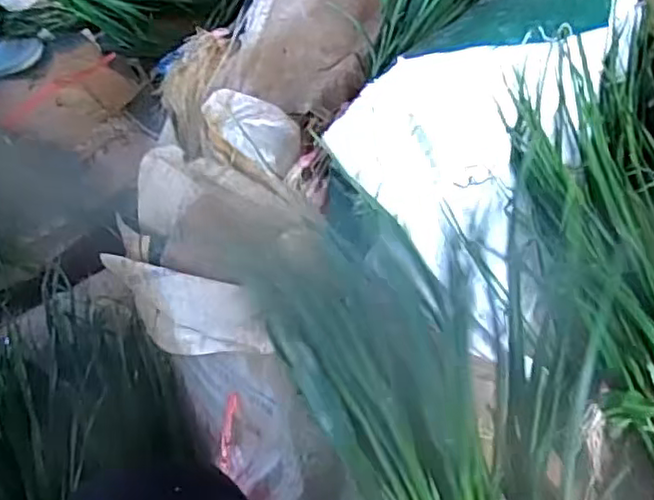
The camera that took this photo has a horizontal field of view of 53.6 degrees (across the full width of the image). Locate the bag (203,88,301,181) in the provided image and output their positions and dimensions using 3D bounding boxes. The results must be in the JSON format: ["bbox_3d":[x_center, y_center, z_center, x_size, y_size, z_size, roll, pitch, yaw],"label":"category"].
[{"bbox_3d":[-0.086,-0.145,0.747,0.066,0.036,0.151,-35,56,-21],"label":"bag"}]

